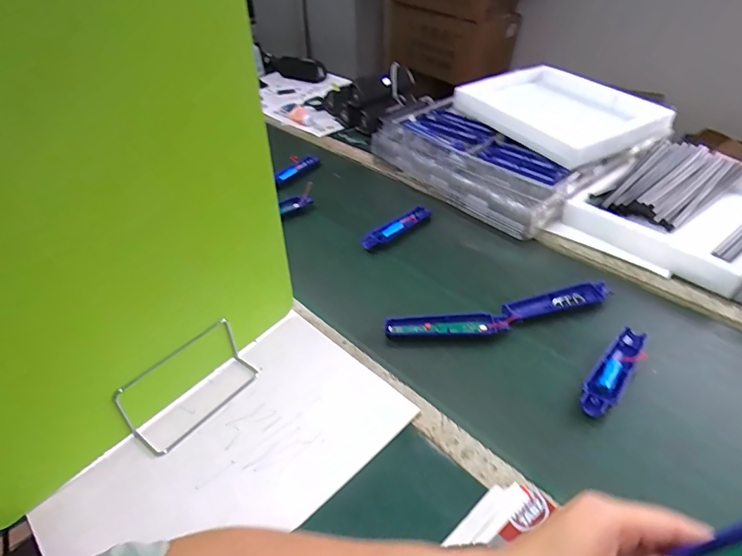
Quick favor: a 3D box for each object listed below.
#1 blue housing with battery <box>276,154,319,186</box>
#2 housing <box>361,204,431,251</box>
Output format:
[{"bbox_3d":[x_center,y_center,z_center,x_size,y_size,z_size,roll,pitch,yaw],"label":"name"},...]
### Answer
[{"bbox_3d":[-0.169,-0.246,1.039,0.020,0.025,0.144,21,42,25],"label":"blue housing with battery"},{"bbox_3d":[0.044,-0.093,0.846,0.169,0.025,0.029,-30,47,-33],"label":"housing"}]

